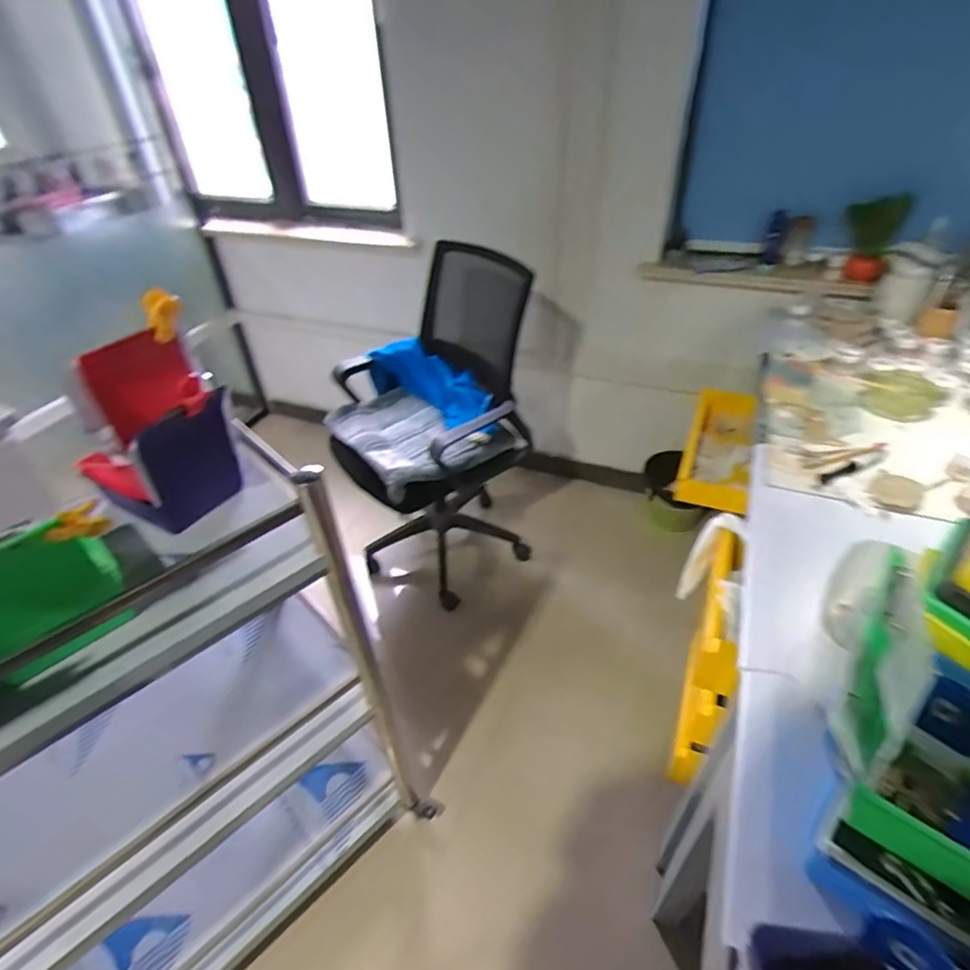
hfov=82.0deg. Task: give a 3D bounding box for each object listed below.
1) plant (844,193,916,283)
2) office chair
[{"bbox_3d":[1.020,-0.656,1.480,0.130,0.190,0.087,21,45,25],"label":"plant"},{"bbox_3d":[-0.174,-0.154,1.770,0.507,0.926,0.630,-23,44,-23],"label":"office chair"}]

